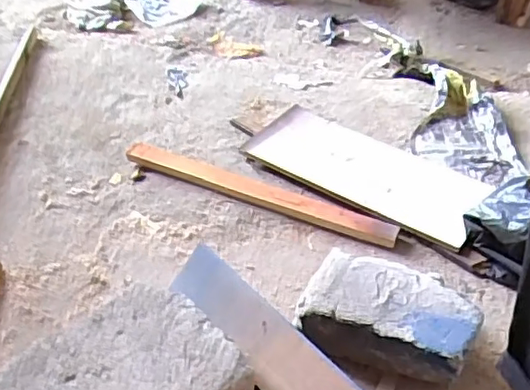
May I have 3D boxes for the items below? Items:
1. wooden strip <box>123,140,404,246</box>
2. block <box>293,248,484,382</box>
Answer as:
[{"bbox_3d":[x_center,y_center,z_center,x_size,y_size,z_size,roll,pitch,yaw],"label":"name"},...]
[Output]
[{"bbox_3d":[-0.019,-0.006,0.979,0.472,0.026,0.040,17,46,18],"label":"wooden strip"},{"bbox_3d":[0.152,0.154,0.759,0.205,0.091,0.109,13,45,14],"label":"block"}]

